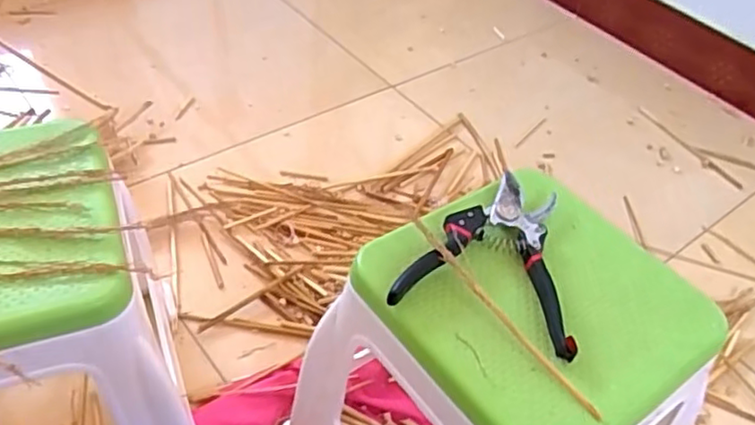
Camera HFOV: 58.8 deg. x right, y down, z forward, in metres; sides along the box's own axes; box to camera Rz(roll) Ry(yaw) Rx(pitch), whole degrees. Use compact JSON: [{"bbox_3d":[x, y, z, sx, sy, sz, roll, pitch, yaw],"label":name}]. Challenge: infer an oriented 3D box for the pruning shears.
[{"bbox_3d":[0.103,0.029,0.560,0.140,0.019,0.170,17,46,8],"label":"pruning shears"}]

